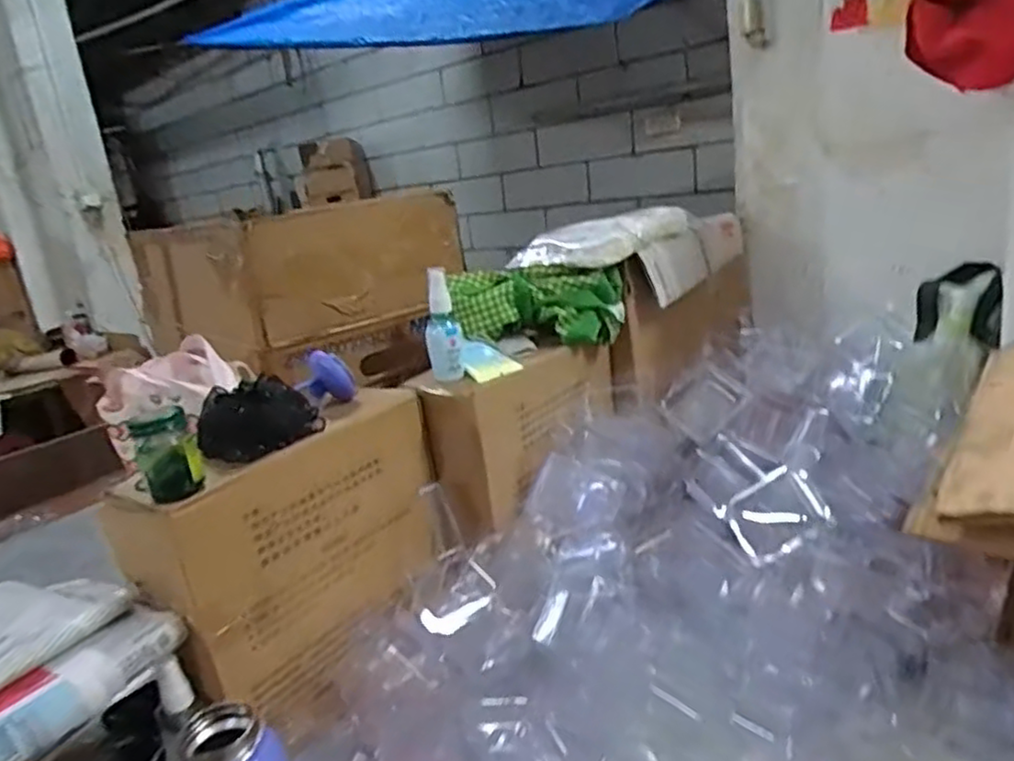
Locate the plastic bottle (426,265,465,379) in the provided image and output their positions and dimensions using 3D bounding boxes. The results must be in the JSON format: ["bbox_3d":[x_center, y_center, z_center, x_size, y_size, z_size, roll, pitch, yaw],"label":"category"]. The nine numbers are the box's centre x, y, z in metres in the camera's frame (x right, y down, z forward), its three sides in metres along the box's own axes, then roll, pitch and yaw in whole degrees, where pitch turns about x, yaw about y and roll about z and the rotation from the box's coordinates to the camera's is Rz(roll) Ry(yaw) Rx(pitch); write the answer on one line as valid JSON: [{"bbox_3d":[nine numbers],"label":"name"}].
[{"bbox_3d":[-0.069,-0.058,0.752,0.039,0.114,0.039,-9,16,-4],"label":"plastic bottle"}]

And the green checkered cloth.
[{"bbox_3d":[0.034,-0.088,0.853,0.207,0.086,0.070,-4,16,11],"label":"green checkered cloth"}]

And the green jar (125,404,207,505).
[{"bbox_3d":[-0.263,0.059,0.547,0.044,0.066,0.044,-16,18,-28],"label":"green jar"}]

